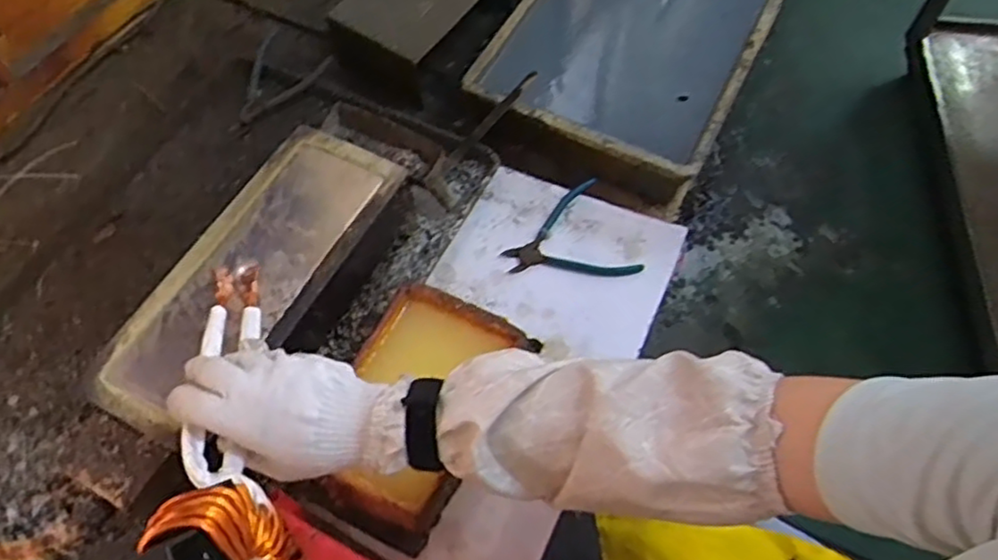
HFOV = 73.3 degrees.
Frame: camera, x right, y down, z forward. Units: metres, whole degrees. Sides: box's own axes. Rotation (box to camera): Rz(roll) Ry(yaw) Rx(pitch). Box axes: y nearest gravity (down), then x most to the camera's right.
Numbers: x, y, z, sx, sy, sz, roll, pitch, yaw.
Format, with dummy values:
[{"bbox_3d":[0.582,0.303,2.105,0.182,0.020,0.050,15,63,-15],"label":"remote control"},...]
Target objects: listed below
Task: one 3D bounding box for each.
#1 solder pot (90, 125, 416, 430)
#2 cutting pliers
[{"bbox_3d":[-0.227,0.005,0.670,0.144,0.084,0.327,23,63,13],"label":"solder pot"},{"bbox_3d":[0.075,-0.036,0.740,0.130,0.021,0.116,-25,73,-8],"label":"cutting pliers"}]

